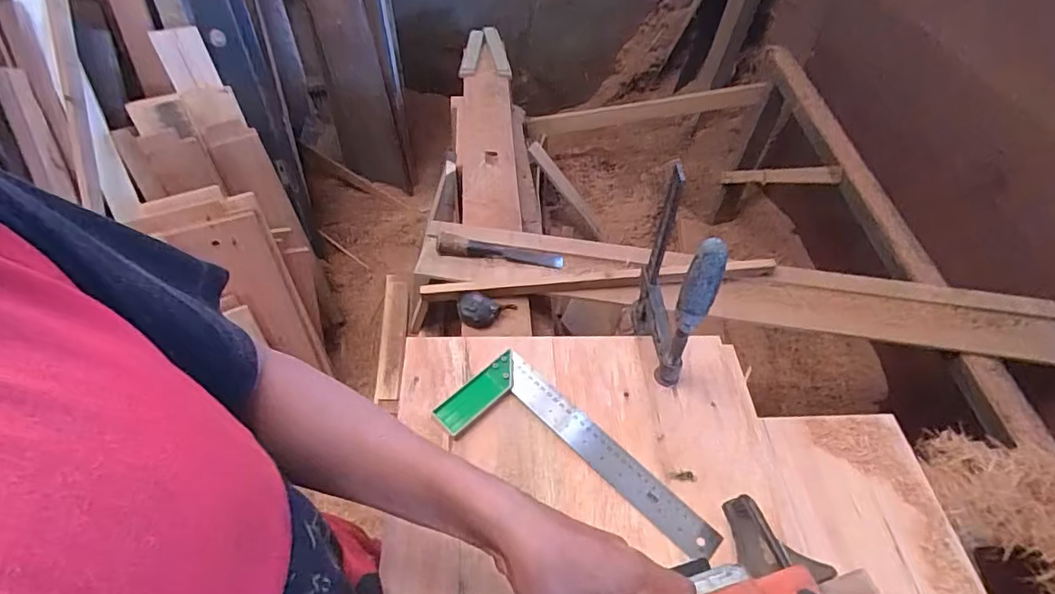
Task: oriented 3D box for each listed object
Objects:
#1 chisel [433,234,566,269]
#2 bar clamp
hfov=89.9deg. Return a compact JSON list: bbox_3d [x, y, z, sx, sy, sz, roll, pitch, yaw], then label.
[{"bbox_3d":[-0.055,-0.086,1.030,0.246,0.027,0.042,8,53,3],"label":"chisel"},{"bbox_3d":[0.165,-0.005,0.610,0.029,0.263,0.157,1,53,-2],"label":"bar clamp"}]

